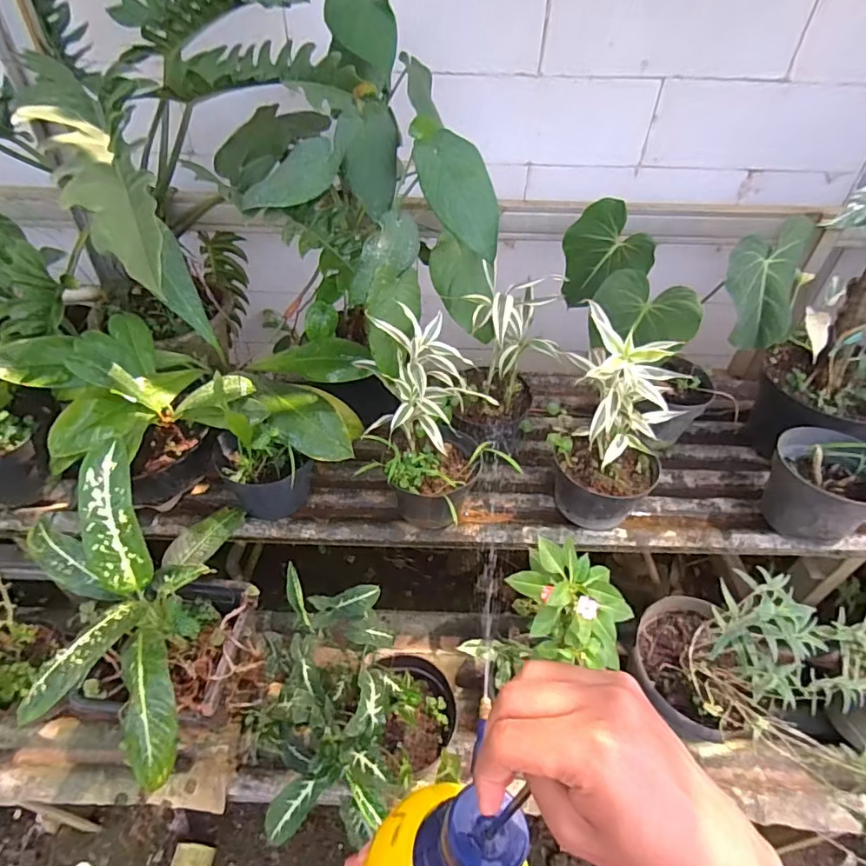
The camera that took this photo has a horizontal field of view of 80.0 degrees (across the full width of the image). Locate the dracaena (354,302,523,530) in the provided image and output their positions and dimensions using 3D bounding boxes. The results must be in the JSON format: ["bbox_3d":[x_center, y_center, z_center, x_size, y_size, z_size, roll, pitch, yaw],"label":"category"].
[{"bbox_3d":[-0.015,-0.014,0.879,0.184,0.357,0.219,-24,49,-23],"label":"dracaena"}]

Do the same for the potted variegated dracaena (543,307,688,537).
[{"bbox_3d":[0.302,-0.005,0.871,0.187,0.359,0.163,20,47,19],"label":"potted variegated dracaena"}]

